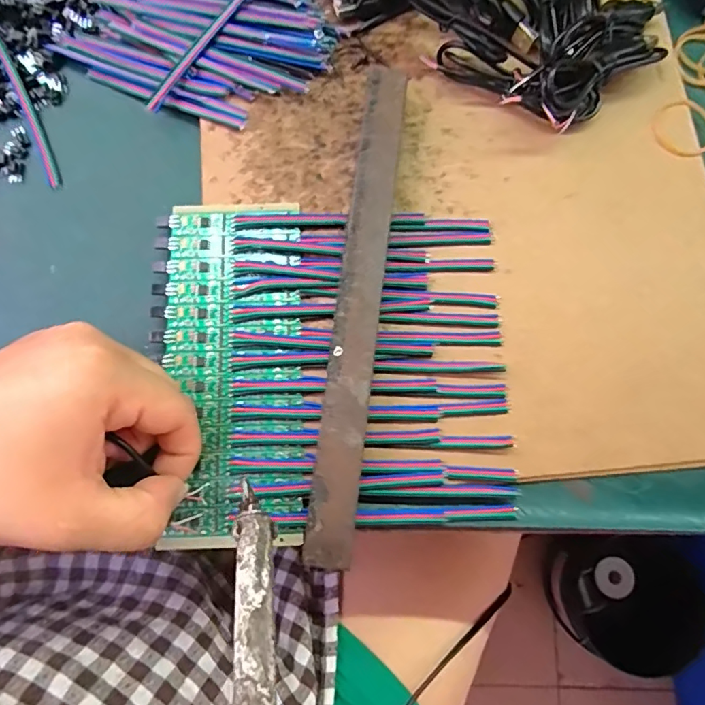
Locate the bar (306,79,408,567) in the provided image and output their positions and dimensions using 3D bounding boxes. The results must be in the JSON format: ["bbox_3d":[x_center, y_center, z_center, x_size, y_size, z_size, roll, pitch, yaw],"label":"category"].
[{"bbox_3d":[0.003,-0.025,0.238,0.021,0.019,0.232,8,79,2],"label":"bar"}]

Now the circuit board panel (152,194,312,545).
[{"bbox_3d":[-0.055,0.005,0.241,0.066,0.004,0.162,-6,78,-1],"label":"circuit board panel"}]

